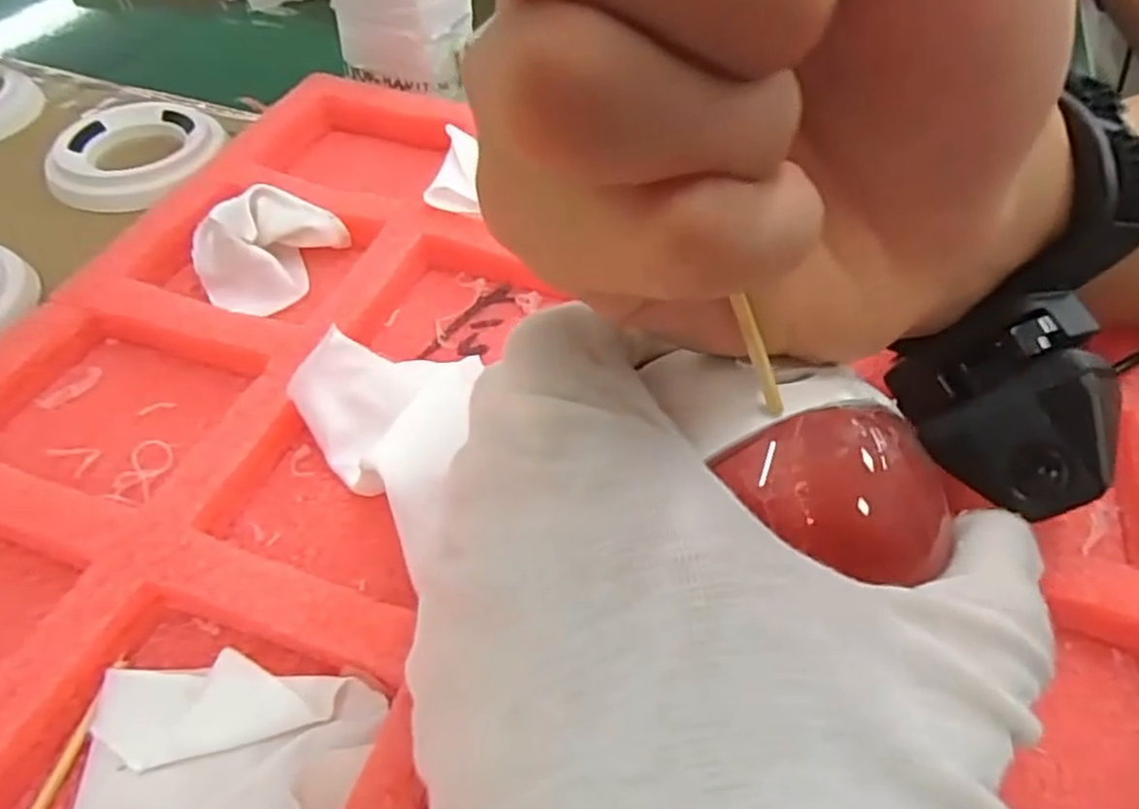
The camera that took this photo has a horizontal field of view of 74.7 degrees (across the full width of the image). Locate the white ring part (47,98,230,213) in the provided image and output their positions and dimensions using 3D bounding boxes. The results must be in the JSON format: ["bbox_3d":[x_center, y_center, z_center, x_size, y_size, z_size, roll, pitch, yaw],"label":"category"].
[{"bbox_3d":[-0.184,-0.108,0.317,0.069,0.010,0.069,-27,55,-23],"label":"white ring part"}]

